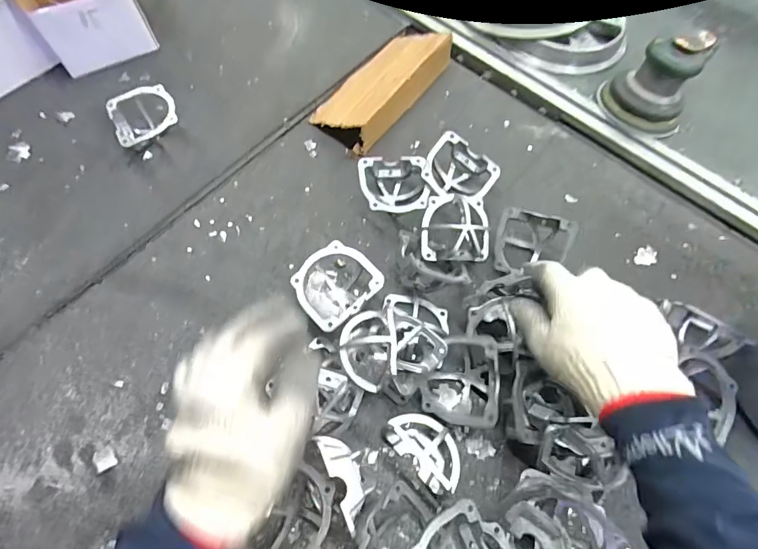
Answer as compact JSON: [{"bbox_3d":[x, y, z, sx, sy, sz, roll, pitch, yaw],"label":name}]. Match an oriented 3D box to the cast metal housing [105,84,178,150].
[{"bbox_3d":[-0.306,-0.203,0.580,0.080,0.052,0.079,0,66,-1],"label":"cast metal housing"}]

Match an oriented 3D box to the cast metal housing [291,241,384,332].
[{"bbox_3d":[-0.050,0.014,0.493,0.085,0.049,0.080,-38,72,-16],"label":"cast metal housing"}]

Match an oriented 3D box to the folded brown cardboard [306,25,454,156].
[{"bbox_3d":[0.010,-0.279,0.619,0.101,0.046,0.231,34,70,13],"label":"folded brown cardboard"}]

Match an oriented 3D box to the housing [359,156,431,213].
[{"bbox_3d":[0.019,-0.103,0.545,0.080,0.046,0.077,-7,67,-4],"label":"housing"}]

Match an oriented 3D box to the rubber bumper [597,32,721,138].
[{"bbox_3d":[0.374,-0.261,0.588,0.110,0.096,0.114,34,70,13],"label":"rubber bumper"}]

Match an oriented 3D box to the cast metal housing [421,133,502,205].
[{"bbox_3d":[0.101,-0.122,0.548,0.083,0.055,0.080,31,69,12],"label":"cast metal housing"}]

